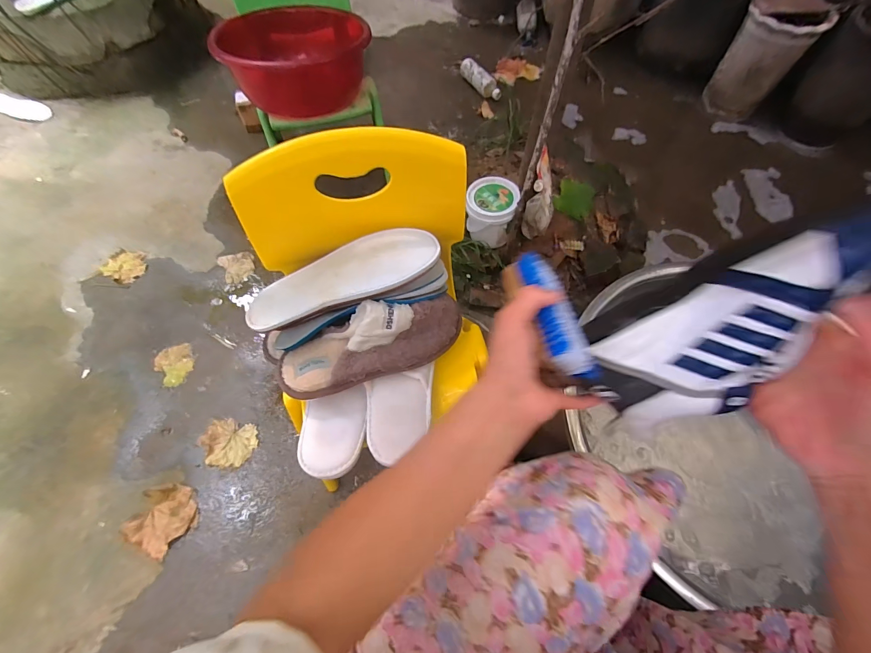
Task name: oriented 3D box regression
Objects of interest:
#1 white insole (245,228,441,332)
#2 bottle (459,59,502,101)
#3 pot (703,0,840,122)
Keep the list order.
[{"bbox_3d":[-0.124,-0.066,0.509,0.273,0.042,0.096,-18,63,-9],"label":"white insole"},{"bbox_3d":[0.155,-0.848,1.283,0.054,0.064,0.187,-33,66,-17],"label":"bottle"},{"bbox_3d":[0.969,-0.797,1.131,0.160,0.299,0.188,-39,68,-19],"label":"pot"}]

